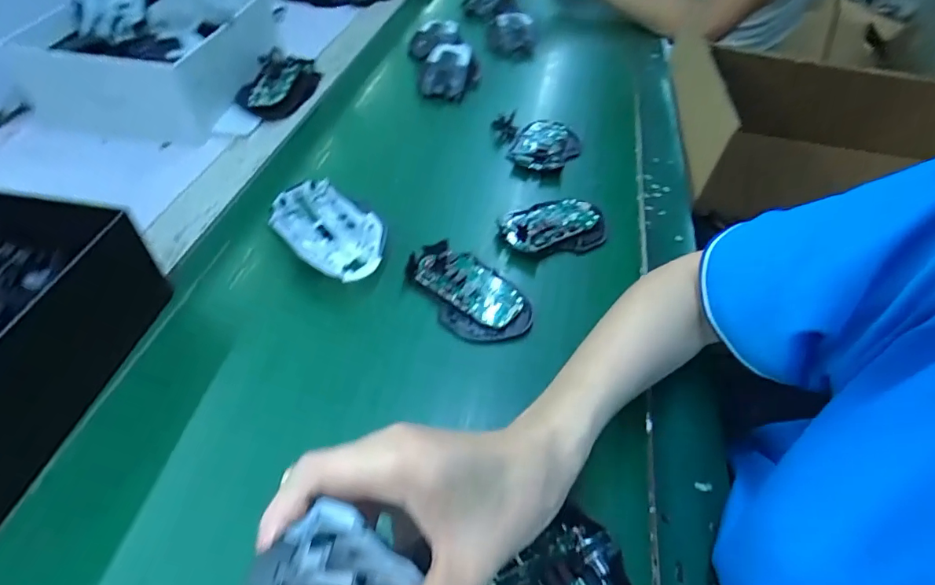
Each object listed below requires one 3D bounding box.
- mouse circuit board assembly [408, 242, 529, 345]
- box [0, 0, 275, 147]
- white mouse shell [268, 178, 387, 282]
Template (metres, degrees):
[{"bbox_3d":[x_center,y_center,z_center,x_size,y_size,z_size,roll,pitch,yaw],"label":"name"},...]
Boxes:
[{"bbox_3d":[-0.001,-0.003,0.422,0.117,0.017,0.071,37,54,25],"label":"mouse circuit board assembly"},{"bbox_3d":[-0.364,-0.307,0.621,0.207,0.098,0.273,7,47,-1],"label":"box"},{"bbox_3d":[-0.121,-0.049,0.440,0.113,0.044,0.070,32,52,21],"label":"white mouse shell"}]

